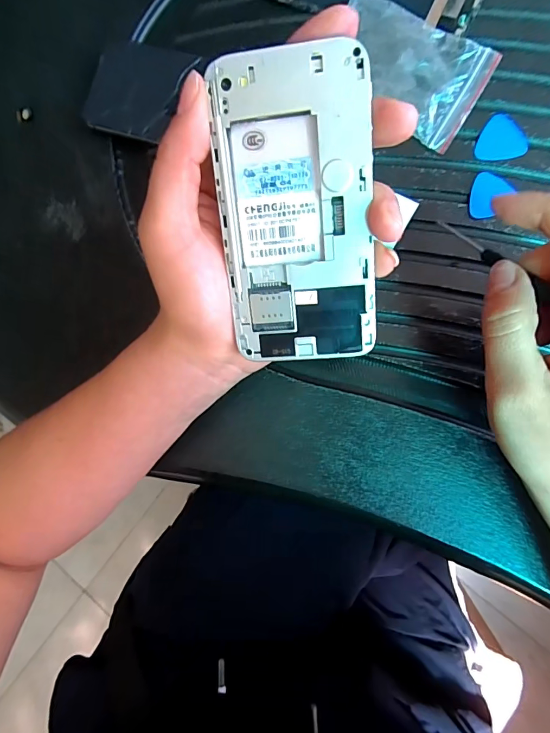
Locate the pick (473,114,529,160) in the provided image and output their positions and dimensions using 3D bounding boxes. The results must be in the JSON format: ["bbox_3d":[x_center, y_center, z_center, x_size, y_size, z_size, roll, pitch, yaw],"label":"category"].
[{"bbox_3d":[0.148,-0.151,0.265,0.031,0.004,0.029,-1,90,7],"label":"pick"}]

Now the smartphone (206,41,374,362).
[{"bbox_3d":[0.009,-0.059,0.165,0.059,0.007,0.116,-2,108,11],"label":"smartphone"}]

